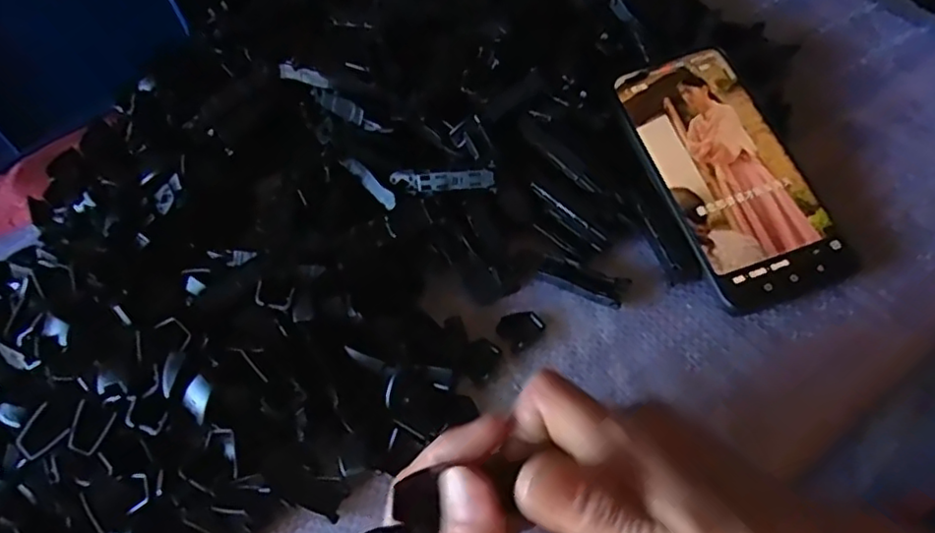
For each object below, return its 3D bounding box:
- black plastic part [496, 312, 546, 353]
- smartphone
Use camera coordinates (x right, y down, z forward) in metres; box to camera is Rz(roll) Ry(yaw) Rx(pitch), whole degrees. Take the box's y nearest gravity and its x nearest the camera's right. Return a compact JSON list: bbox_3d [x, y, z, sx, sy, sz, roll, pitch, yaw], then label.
[{"bbox_3d":[0.029,0.033,0.336,0.023,0.007,0.017,-35,61,-17],"label":"black plastic part"},{"bbox_3d":[0.147,-0.055,0.355,0.075,0.005,0.159,-22,69,-3],"label":"smartphone"}]

